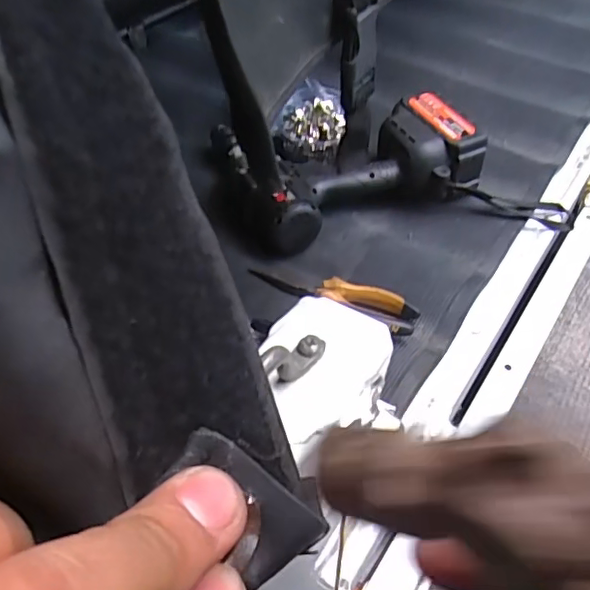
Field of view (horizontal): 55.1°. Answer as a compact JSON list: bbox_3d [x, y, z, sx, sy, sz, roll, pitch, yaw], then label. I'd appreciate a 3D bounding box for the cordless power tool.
[{"bbox_3d":[0.050,-0.152,0.625,0.252,0.080,0.186,-21,49,-12],"label":"cordless power tool"}]

